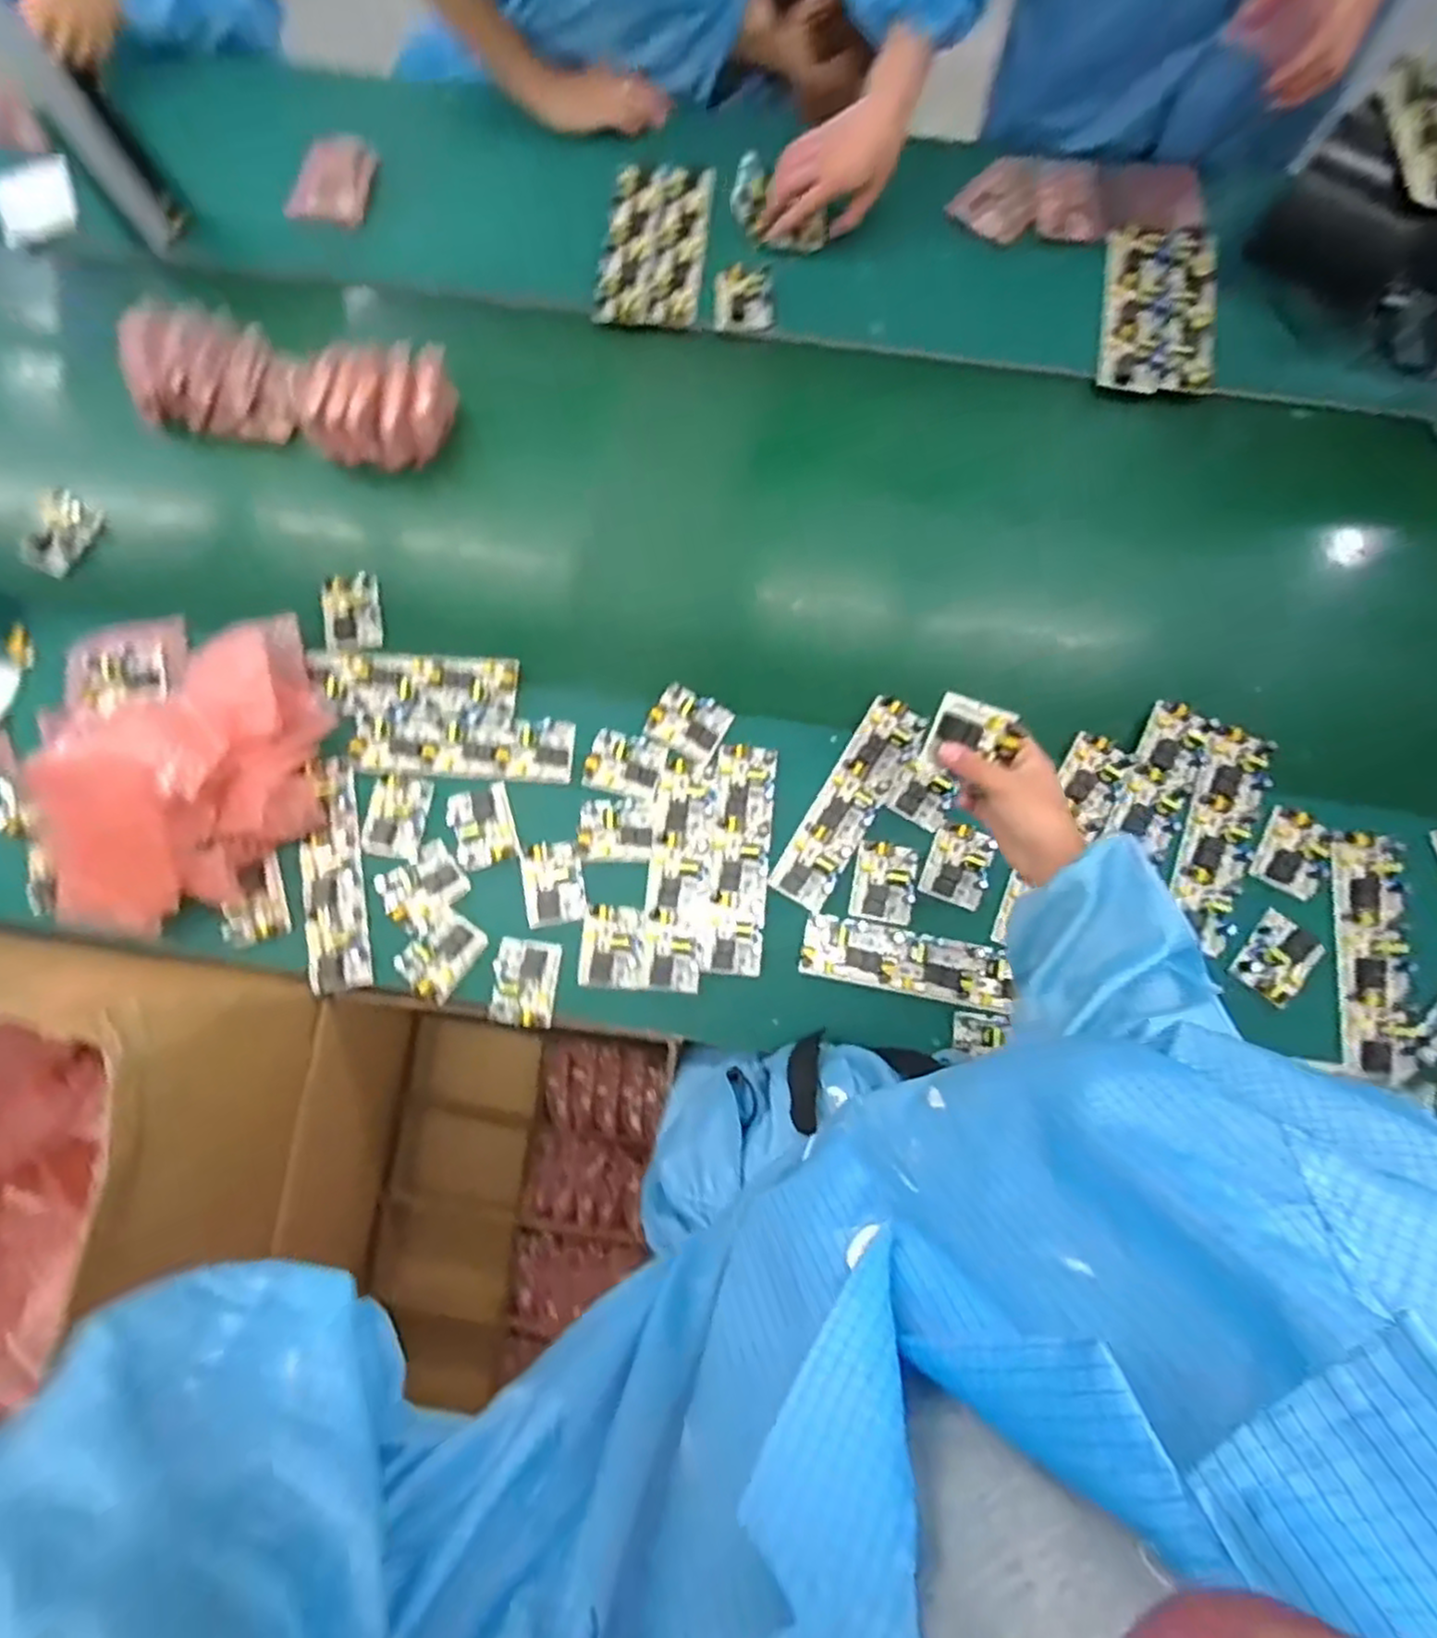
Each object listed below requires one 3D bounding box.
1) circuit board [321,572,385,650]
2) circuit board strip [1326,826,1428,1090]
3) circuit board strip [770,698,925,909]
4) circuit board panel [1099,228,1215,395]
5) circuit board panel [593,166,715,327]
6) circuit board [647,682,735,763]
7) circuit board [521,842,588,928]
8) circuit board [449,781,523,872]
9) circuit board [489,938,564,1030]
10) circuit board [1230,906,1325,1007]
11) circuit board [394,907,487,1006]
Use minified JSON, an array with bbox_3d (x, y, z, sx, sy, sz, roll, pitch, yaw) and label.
[{"bbox_3d":[-0.422,-0.238,0.856,0.064,0.017,0.088,-10,79,-1],"label":"circuit board"},{"bbox_3d":[0.653,0.134,0.733,0.065,0.015,0.234,3,79,1],"label":"circuit board strip"},{"bbox_3d":[0.139,-0.019,0.783,0.062,0.021,0.235,31,81,6],"label":"circuit board strip"},{"bbox_3d":[0.544,-0.630,0.915,0.130,0.022,0.237,6,77,7],"label":"circuit board panel"},{"bbox_3d":[-0.079,-0.732,0.947,0.128,0.021,0.234,5,79,2],"label":"circuit board panel"},{"bbox_3d":[-0.032,-0.104,0.802,0.079,0.015,0.067,28,80,6],"label":"circuit board"},{"bbox_3d":[-0.173,0.067,0.780,0.062,0.011,0.085,-11,79,-2],"label":"circuit board"},{"bbox_3d":[-0.250,0.009,0.788,0.066,0.013,0.083,-19,79,-3],"label":"circuit board"},{"bbox_3d":[-0.199,0.168,0.762,0.062,0.006,0.086,6,79,2],"label":"circuit board"},{"bbox_3d":[0.561,0.140,0.739,0.059,0.012,0.082,40,82,8],"label":"circuit board"},{"bbox_3d":[-0.288,0.140,0.769,0.064,0.014,0.085,35,81,7],"label":"circuit board"}]

